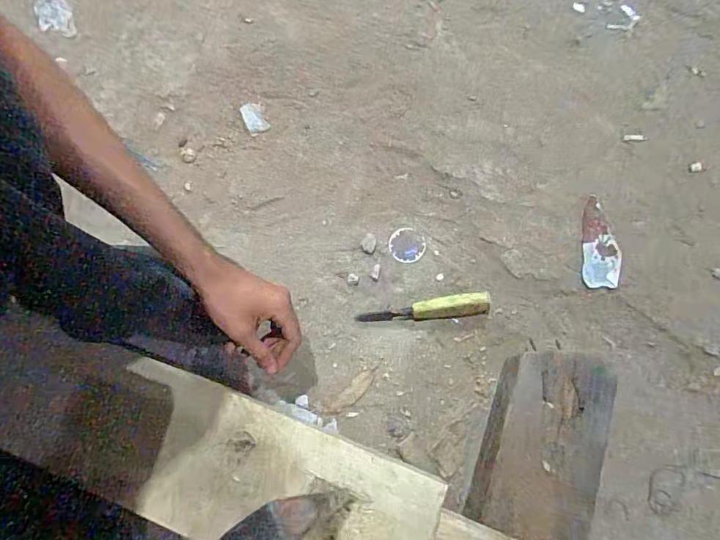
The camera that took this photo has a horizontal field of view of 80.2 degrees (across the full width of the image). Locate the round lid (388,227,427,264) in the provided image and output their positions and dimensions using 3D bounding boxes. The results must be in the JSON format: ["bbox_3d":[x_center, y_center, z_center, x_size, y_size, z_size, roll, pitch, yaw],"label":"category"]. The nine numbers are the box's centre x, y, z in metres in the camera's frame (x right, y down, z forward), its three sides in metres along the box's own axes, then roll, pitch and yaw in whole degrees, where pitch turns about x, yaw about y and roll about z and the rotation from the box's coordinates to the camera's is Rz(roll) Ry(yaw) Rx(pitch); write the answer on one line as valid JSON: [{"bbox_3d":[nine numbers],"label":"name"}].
[{"bbox_3d":[0.070,-0.036,0.638,0.053,0.005,0.052,0,74,0],"label":"round lid"}]

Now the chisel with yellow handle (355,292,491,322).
[{"bbox_3d":[0.089,0.056,0.596,0.180,0.025,0.028,-6,74,-1],"label":"chisel with yellow handle"}]

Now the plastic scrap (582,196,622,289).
[{"bbox_3d":[0.352,-0.039,0.622,0.055,0.004,0.133,8,76,0],"label":"plastic scrap"}]

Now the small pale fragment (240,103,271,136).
[{"bbox_3d":[-0.172,-0.246,0.691,0.033,0.004,0.056,-27,76,-7],"label":"small pale fragment"}]

